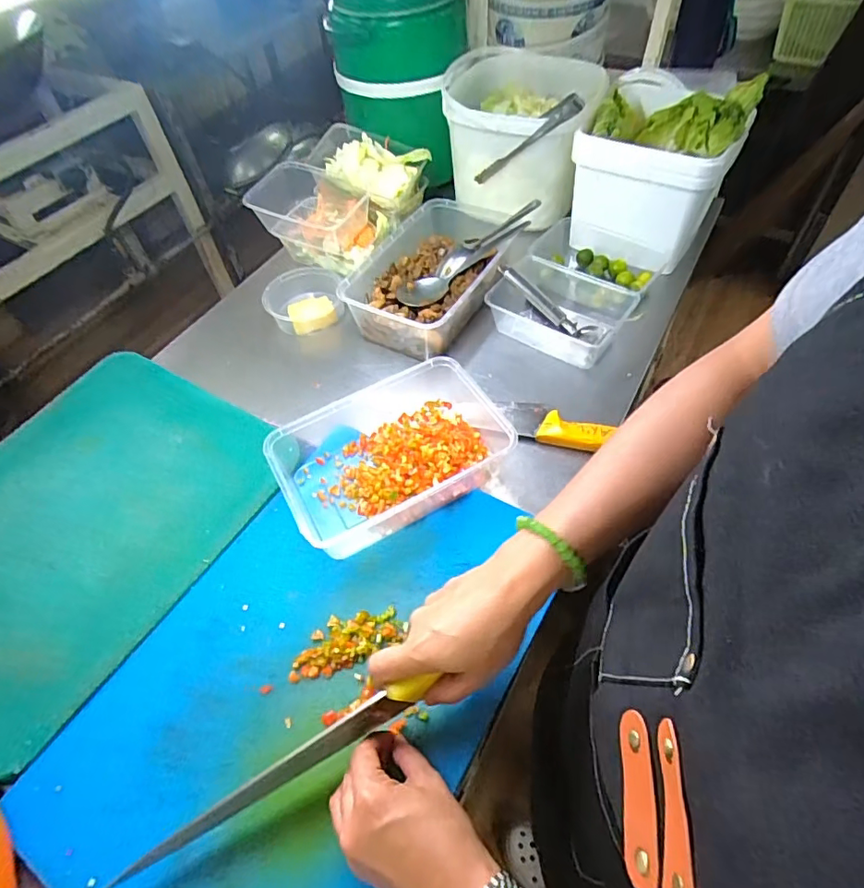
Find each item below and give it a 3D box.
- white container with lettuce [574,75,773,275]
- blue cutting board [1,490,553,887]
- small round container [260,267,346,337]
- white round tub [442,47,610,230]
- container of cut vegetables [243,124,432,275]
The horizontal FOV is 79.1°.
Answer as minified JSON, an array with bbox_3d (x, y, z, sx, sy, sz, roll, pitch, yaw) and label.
[{"bbox_3d":[0.318,-0.382,0.746,0.185,0.160,0.185,27,60,23],"label":"white container with lettuce"},{"bbox_3d":[-0.102,0.197,0.459,0.296,0.020,0.420,24,59,21],"label":"blue cutting board"},{"bbox_3d":[-0.184,-0.207,0.761,0.110,0.047,0.112,-3,53,4],"label":"small round container"},{"bbox_3d":[0.142,-0.470,0.809,0.234,0.157,0.254,-3,53,4],"label":"white round tub"},{"bbox_3d":[-0.141,-0.385,0.824,0.189,0.103,0.239,21,58,20],"label":"container of cut vegetables"}]

